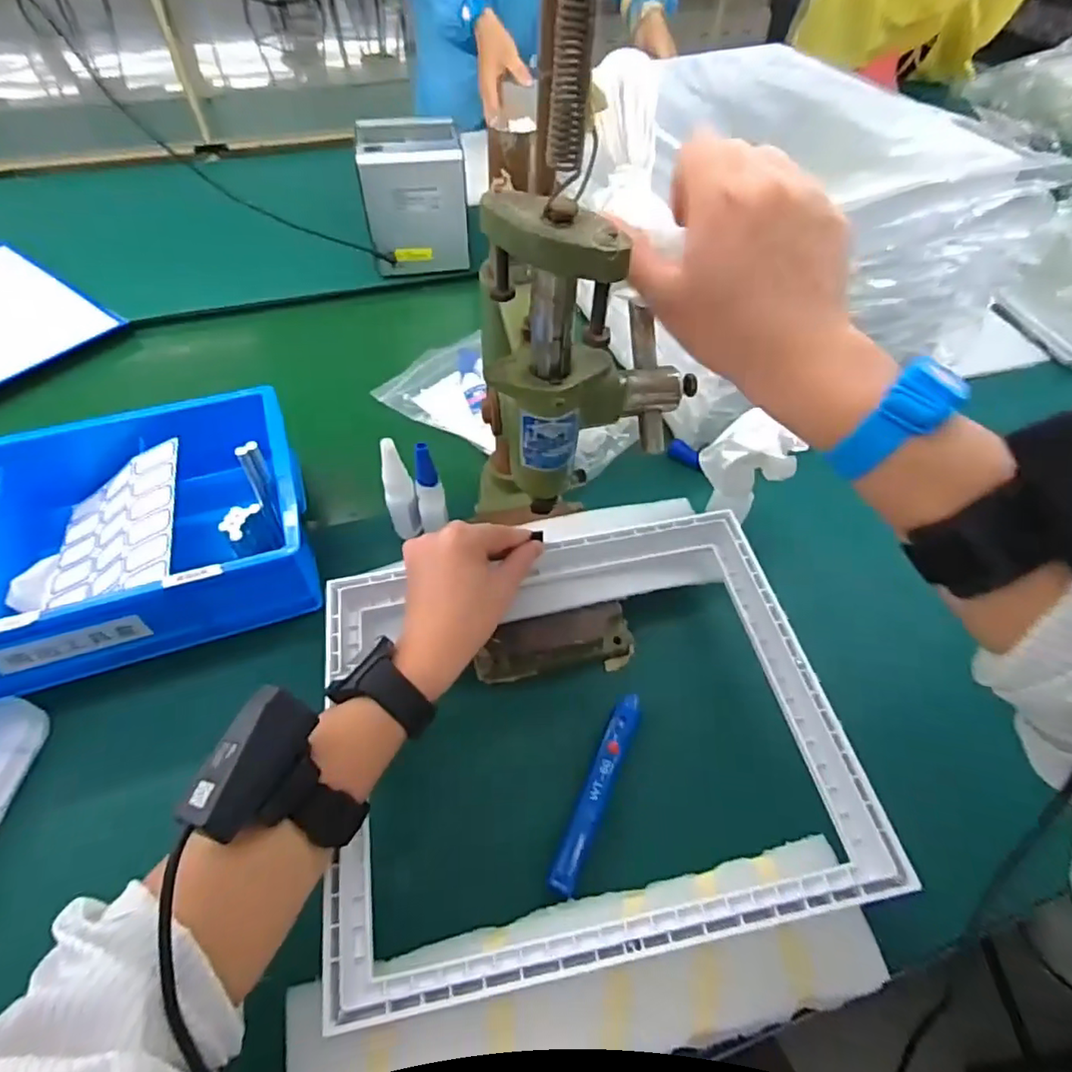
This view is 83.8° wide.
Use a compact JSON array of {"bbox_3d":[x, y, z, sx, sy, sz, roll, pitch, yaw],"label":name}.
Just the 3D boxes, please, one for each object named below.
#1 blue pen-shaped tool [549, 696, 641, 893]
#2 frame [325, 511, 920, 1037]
[{"bbox_3d":[0.043,0.174,0.419,0.021,0.012,0.141,23,56,14],"label":"blue pen-shaped tool"},{"bbox_3d":[0.026,0.118,0.405,0.328,0.047,0.283,-8,55,-8],"label":"frame"}]

